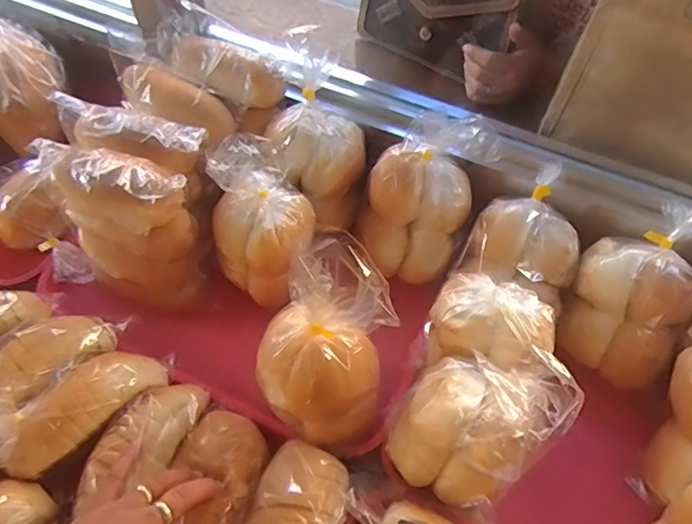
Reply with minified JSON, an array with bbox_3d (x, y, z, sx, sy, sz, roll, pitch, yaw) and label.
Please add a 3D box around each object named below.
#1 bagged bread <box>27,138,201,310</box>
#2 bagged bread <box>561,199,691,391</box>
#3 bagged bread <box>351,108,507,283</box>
[{"bbox_3d":[-0.219,-0.032,0.539,0.142,0.156,0.071,19,60,11],"label":"bagged bread"},{"bbox_3d":[0.277,0.029,0.533,0.100,0.108,0.135,25,61,14],"label":"bagged bread"},{"bbox_3d":[0.072,-0.063,0.549,0.104,0.156,0.107,27,62,15],"label":"bagged bread"}]

